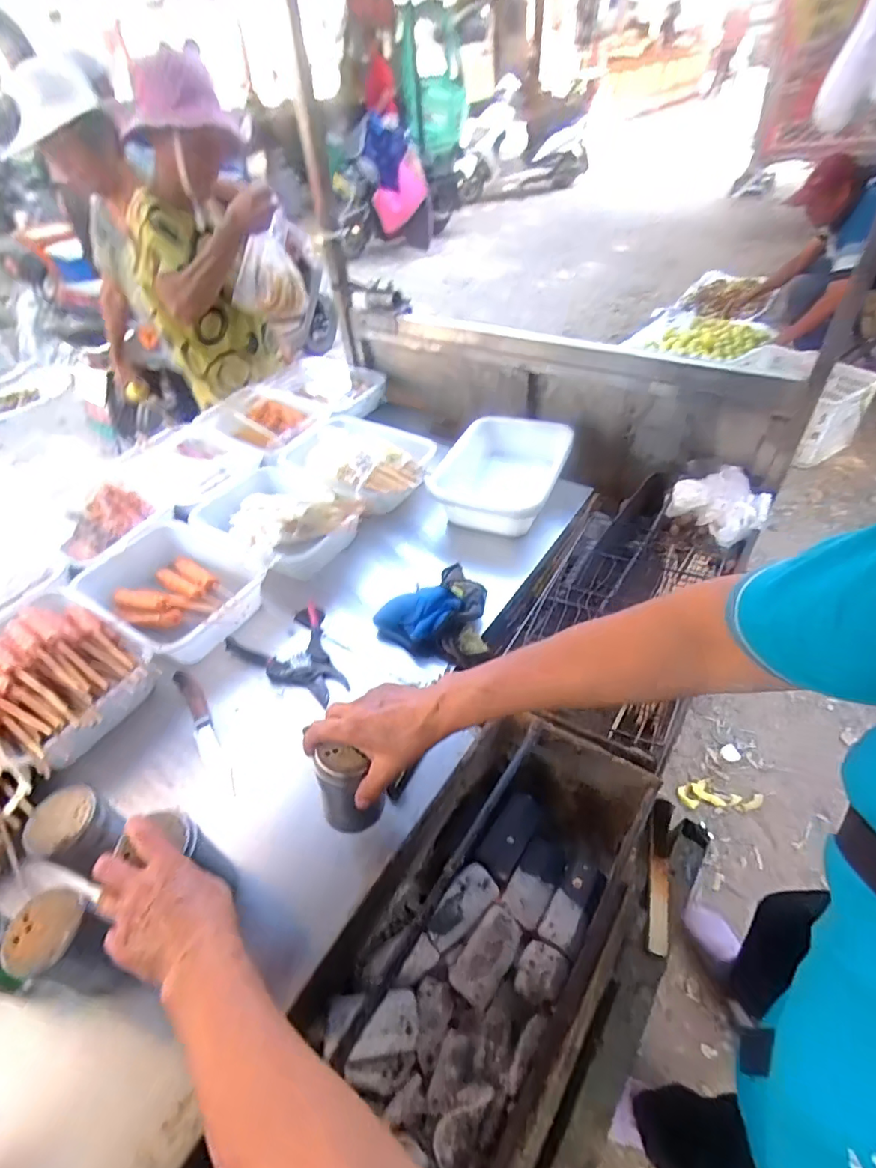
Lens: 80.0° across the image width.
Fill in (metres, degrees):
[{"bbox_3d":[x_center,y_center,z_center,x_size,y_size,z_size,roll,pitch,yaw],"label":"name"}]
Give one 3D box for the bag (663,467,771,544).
[{"bbox_3d":[0.488,-0.142,0.903,0.121,0.065,0.152,-35,53,-24],"label":"bag"}]

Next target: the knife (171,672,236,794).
[{"bbox_3d":[-0.312,0.189,0.692,0.024,0.015,0.199,-28,51,-19],"label":"knife"}]

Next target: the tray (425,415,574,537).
[{"bbox_3d":[0.114,-0.204,0.976,0.200,0.087,0.275,17,51,21],"label":"tray"}]

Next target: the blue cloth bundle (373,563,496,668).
[{"bbox_3d":[0.006,0.046,0.775,0.160,0.078,0.159,-3,47,3],"label":"blue cloth bundle"}]

